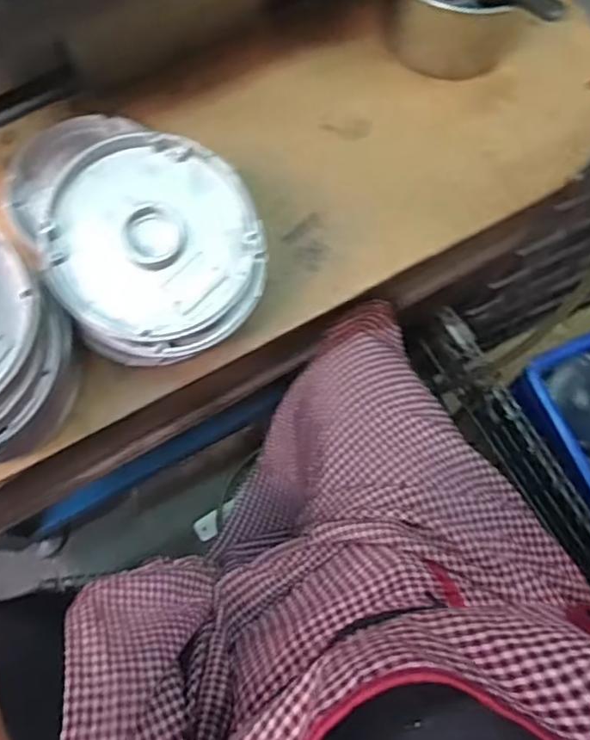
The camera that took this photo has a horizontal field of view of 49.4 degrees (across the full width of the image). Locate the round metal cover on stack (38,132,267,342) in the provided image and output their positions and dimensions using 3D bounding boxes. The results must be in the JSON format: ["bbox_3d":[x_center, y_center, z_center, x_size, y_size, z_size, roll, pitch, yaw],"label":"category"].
[{"bbox_3d":[-0.096,-0.091,0.436,0.139,0.013,0.135,1,84,-8],"label":"round metal cover on stack"}]

